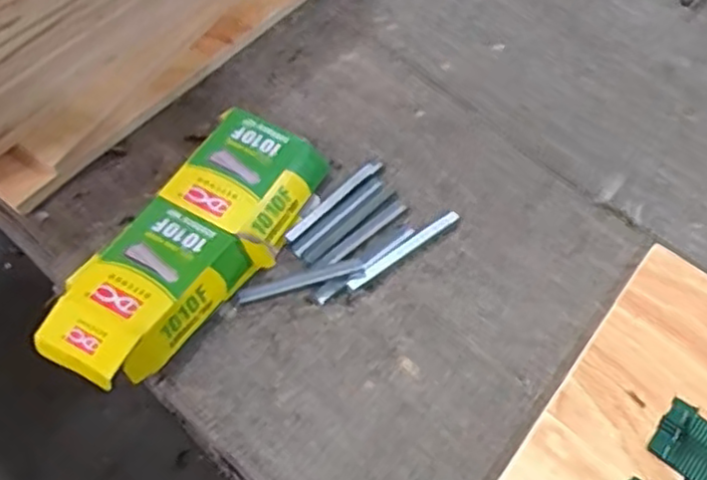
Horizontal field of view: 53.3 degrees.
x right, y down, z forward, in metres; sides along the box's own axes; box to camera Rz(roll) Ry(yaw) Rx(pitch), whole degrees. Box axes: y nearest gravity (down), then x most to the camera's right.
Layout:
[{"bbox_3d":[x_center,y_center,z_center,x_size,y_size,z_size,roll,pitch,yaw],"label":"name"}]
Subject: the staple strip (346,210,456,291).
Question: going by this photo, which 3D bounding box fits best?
[{"bbox_3d":[0.041,0.007,0.576,0.112,0.004,0.011,-33,66,-19],"label":"staple strip"}]

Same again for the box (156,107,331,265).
[{"bbox_3d":[-0.086,-0.047,0.582,0.103,0.032,0.108,27,63,13],"label":"box"}]

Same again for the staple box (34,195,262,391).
[{"bbox_3d":[-0.156,0.040,0.522,0.093,0.050,0.145,31,64,15],"label":"staple box"}]

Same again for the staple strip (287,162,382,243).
[{"bbox_3d":[-0.016,-0.036,0.592,0.013,0.007,0.111,39,66,18],"label":"staple strip"}]

